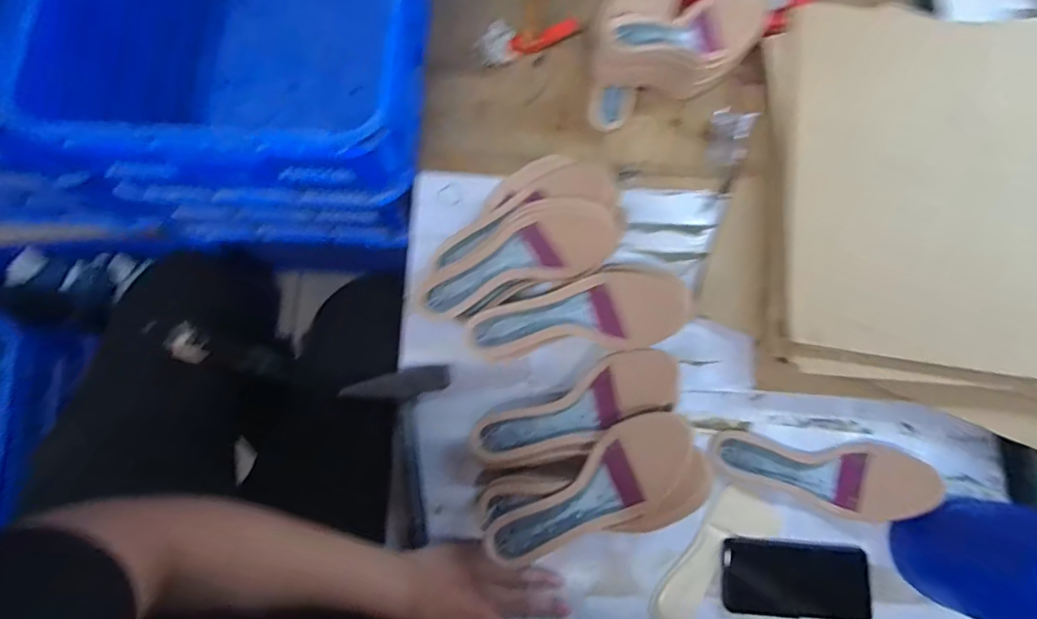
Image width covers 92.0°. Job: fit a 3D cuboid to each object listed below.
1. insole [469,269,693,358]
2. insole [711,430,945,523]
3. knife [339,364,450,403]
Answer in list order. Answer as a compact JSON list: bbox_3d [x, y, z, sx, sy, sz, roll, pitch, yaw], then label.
[{"bbox_3d":[0.062,0.006,0.547,0.235,0.062,0.087,-9,77,-4],"label":"insole"},{"bbox_3d":[0.366,0.196,0.584,0.207,0.051,0.091,5,76,0],"label":"insole"},{"bbox_3d":[-0.137,0.088,0.581,0.127,0.016,0.033,-7,75,-30],"label":"knife"}]

